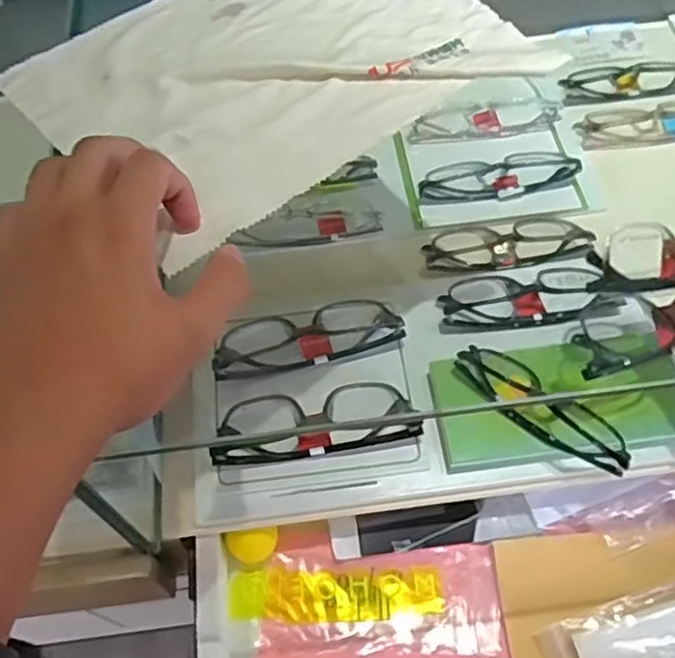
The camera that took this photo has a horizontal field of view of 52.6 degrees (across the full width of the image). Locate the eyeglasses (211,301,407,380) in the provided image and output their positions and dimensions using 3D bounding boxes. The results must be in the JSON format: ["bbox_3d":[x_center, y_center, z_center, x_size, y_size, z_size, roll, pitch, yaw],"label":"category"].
[{"bbox_3d":[-0.026,0.004,0.542,0.150,0.024,0.050,-13,59,-7],"label":"eyeglasses"}]

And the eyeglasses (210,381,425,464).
[{"bbox_3d":[-0.017,0.067,0.509,0.153,0.025,0.050,-6,59,-2],"label":"eyeglasses"}]

